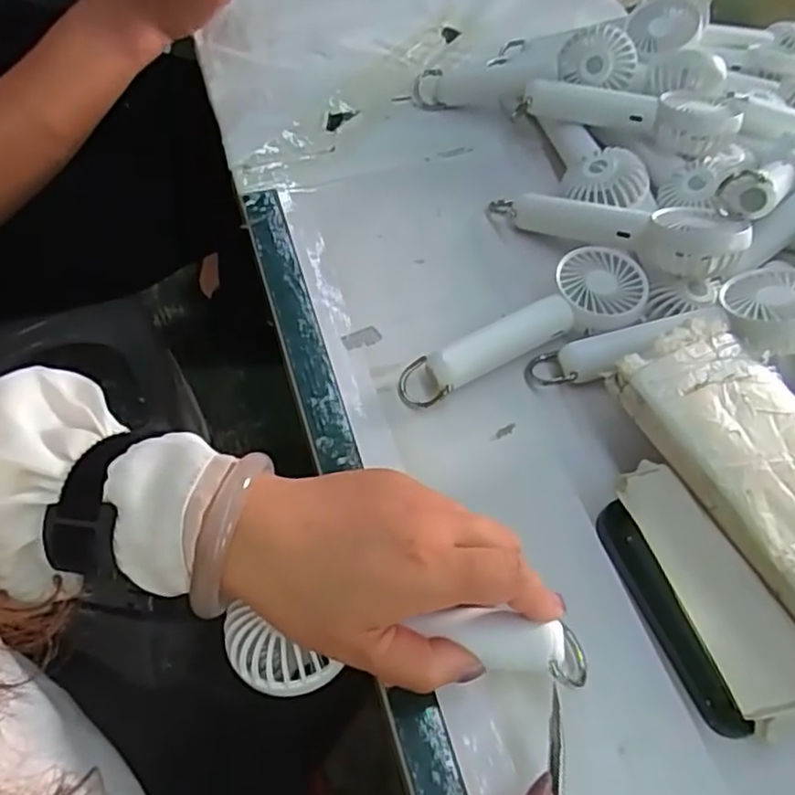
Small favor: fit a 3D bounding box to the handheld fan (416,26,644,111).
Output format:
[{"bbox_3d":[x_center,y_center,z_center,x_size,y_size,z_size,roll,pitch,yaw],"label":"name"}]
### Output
[{"bbox_3d":[0.097,-0.251,0.530,0.166,0.036,0.057,1,54,25],"label":"handheld fan"}]

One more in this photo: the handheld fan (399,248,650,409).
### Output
[{"bbox_3d":[0.075,-0.045,0.408,0.161,0.027,0.056,-16,59,-17],"label":"handheld fan"}]

